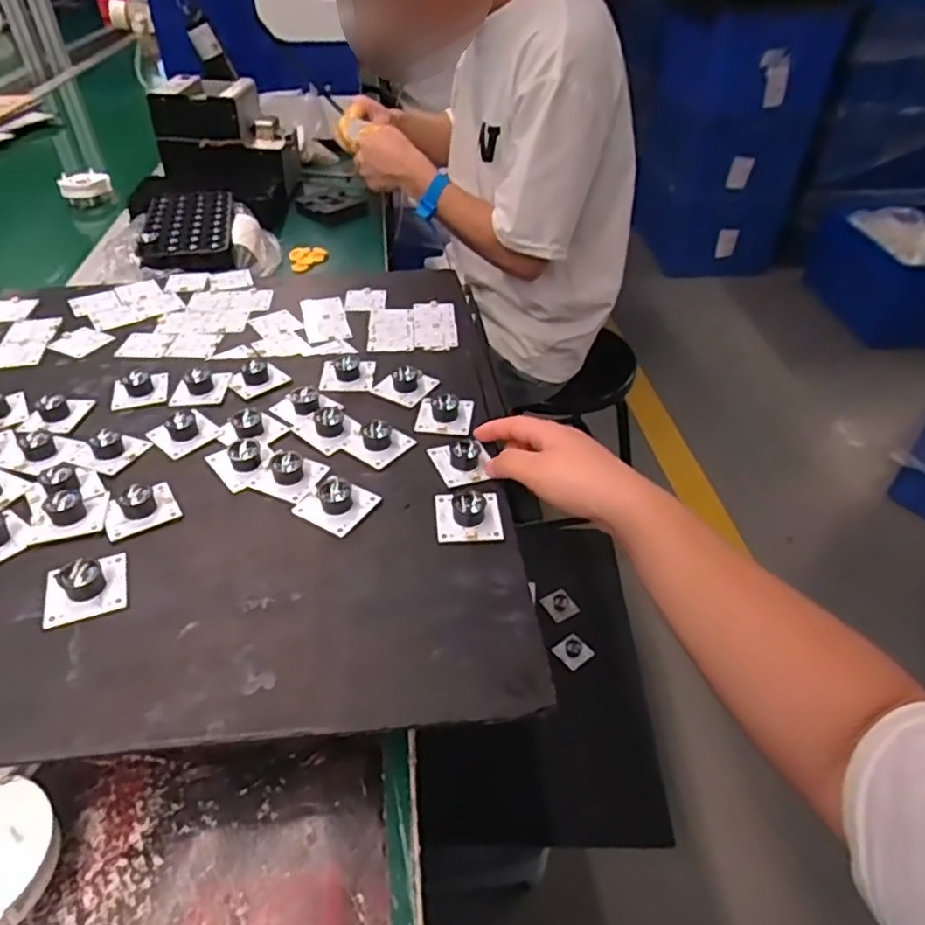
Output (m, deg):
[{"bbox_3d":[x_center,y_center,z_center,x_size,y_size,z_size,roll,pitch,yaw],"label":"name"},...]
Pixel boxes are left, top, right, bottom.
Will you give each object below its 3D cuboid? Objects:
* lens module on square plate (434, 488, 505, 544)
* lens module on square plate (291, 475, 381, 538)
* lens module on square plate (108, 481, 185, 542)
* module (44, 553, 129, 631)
[{"bbox_3d":[0.005,0.032,0.429,0.042,0.018,0.043,-2,40,-6],"label":"lens module on square plate"},{"bbox_3d":[-0.085,0.025,0.437,0.045,0.014,0.039,24,44,24],"label":"lens module on square plate"},{"bbox_3d":[-0.212,0.025,0.427,0.043,0.015,0.044,-21,45,-26],"label":"lens module on square plate"},{"bbox_3d":[-0.217,0.067,0.374,0.042,0.017,0.043,-14,42,-19],"label":"module"}]

